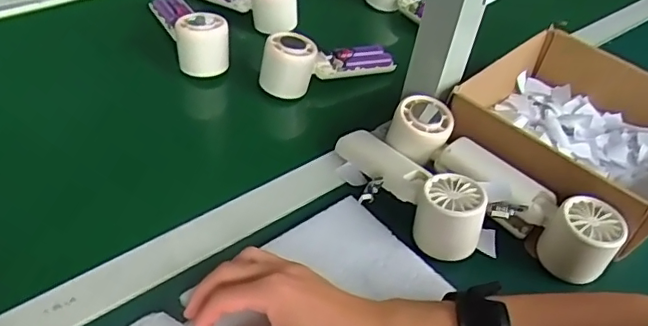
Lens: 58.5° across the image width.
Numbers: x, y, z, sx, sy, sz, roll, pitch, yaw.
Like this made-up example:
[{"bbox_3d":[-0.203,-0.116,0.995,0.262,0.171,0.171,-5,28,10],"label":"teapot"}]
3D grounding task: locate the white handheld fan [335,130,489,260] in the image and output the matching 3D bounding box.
[{"bbox_3d":[0.070,0.015,0.522,0.065,0.050,0.168,-27,53,-32],"label":"white handheld fan"}]

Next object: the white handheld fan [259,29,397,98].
[{"bbox_3d":[0.007,-0.116,0.669,0.164,0.062,0.044,-8,44,-33],"label":"white handheld fan"}]

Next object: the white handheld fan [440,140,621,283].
[{"bbox_3d":[0.175,0.037,0.517,0.170,0.051,0.059,36,50,27],"label":"white handheld fan"}]

